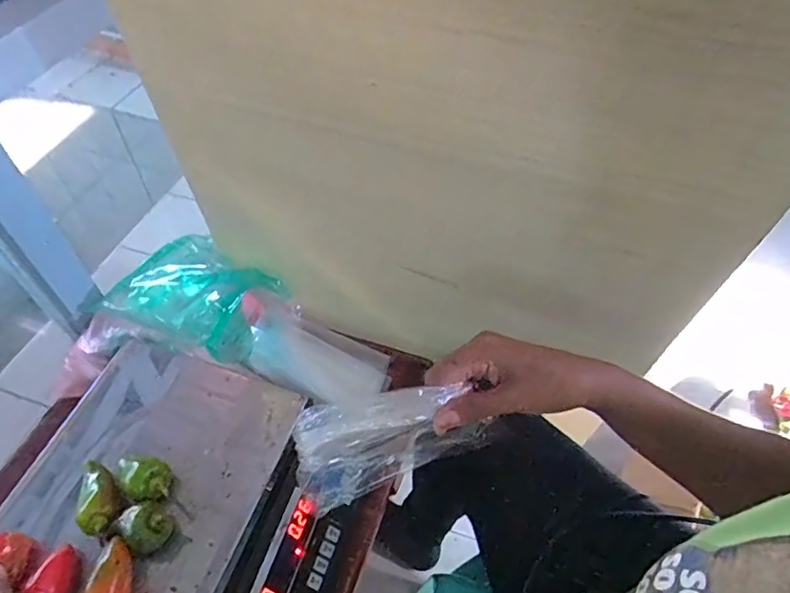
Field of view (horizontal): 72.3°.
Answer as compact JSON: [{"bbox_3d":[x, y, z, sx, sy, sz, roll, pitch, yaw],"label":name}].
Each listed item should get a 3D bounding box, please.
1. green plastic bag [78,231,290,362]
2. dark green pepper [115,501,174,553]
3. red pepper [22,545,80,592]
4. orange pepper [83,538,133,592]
[{"bbox_3d":[-0.258,0.000,0.686,0.189,0.059,0.139,22,55,14],"label":"green plastic bag"},{"bbox_3d":[-0.224,0.209,0.490,0.046,0.042,0.038,33,58,21],"label":"dark green pepper"},{"bbox_3d":[-0.292,0.240,0.462,0.029,0.033,0.049,4,52,1],"label":"red pepper"},{"bbox_3d":[-0.240,0.245,0.461,0.030,0.035,0.061,3,52,0],"label":"orange pepper"}]

